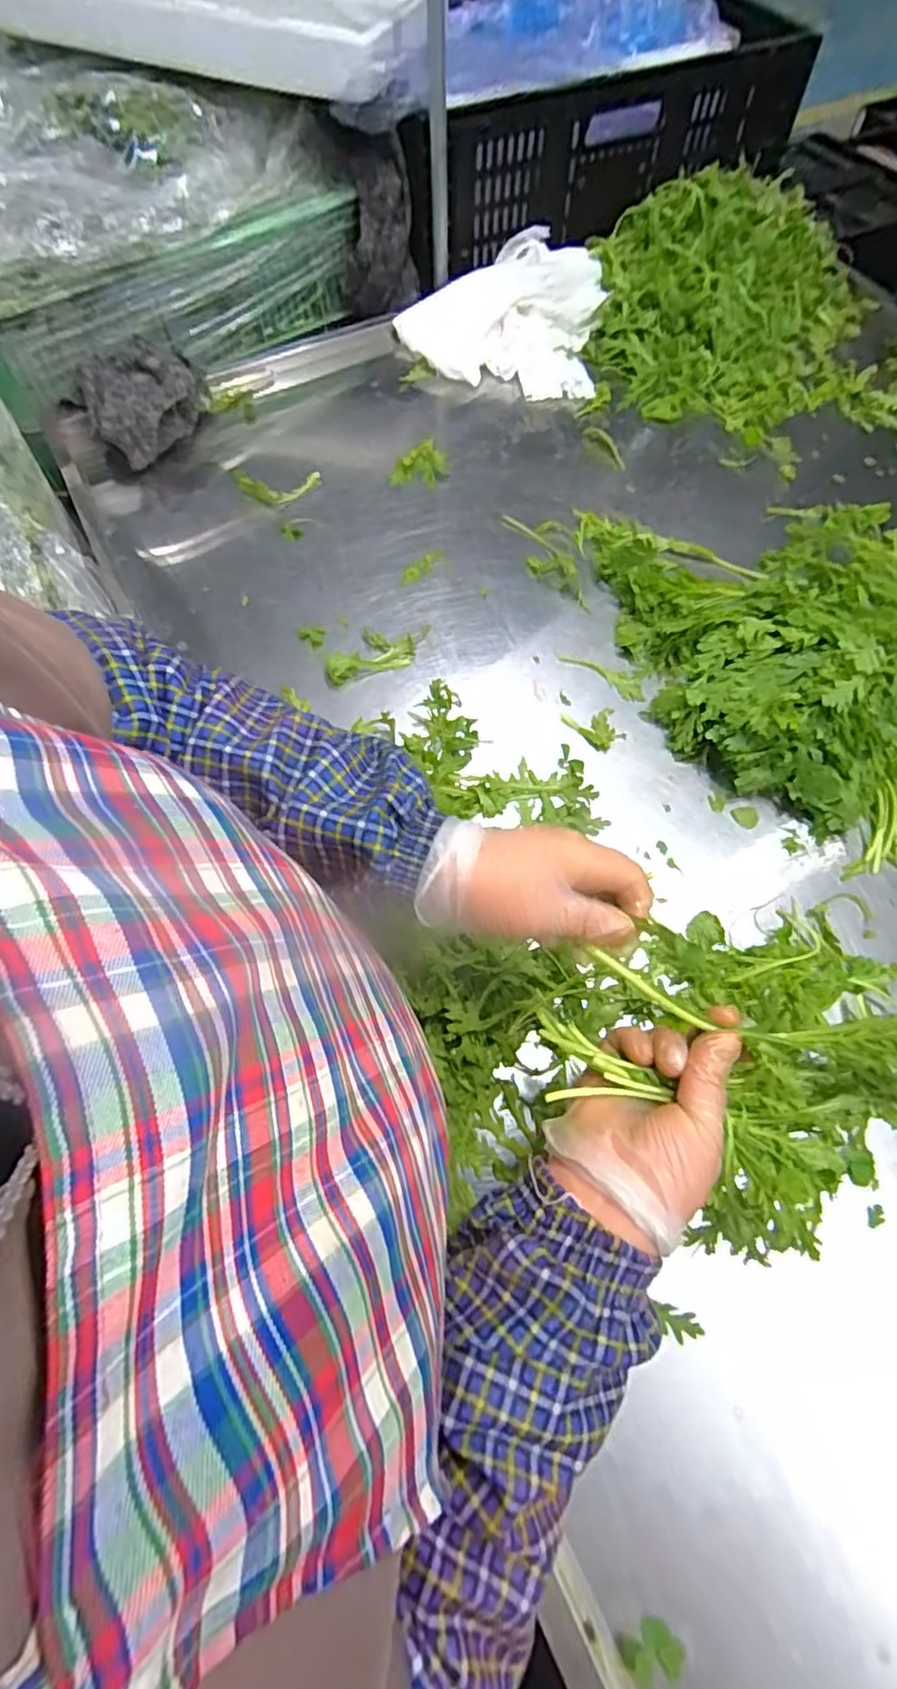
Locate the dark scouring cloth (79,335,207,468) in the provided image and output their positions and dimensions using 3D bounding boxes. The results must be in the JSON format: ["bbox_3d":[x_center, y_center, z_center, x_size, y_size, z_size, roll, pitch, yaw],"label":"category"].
[{"bbox_3d":[-0.359,-0.528,0.745,0.145,0.068,0.128,-22,68,-8],"label":"dark scouring cloth"}]

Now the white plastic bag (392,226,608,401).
[{"bbox_3d":[0.076,-0.715,0.834,0.254,0.070,0.264,11,67,6],"label":"white plastic bag"}]

